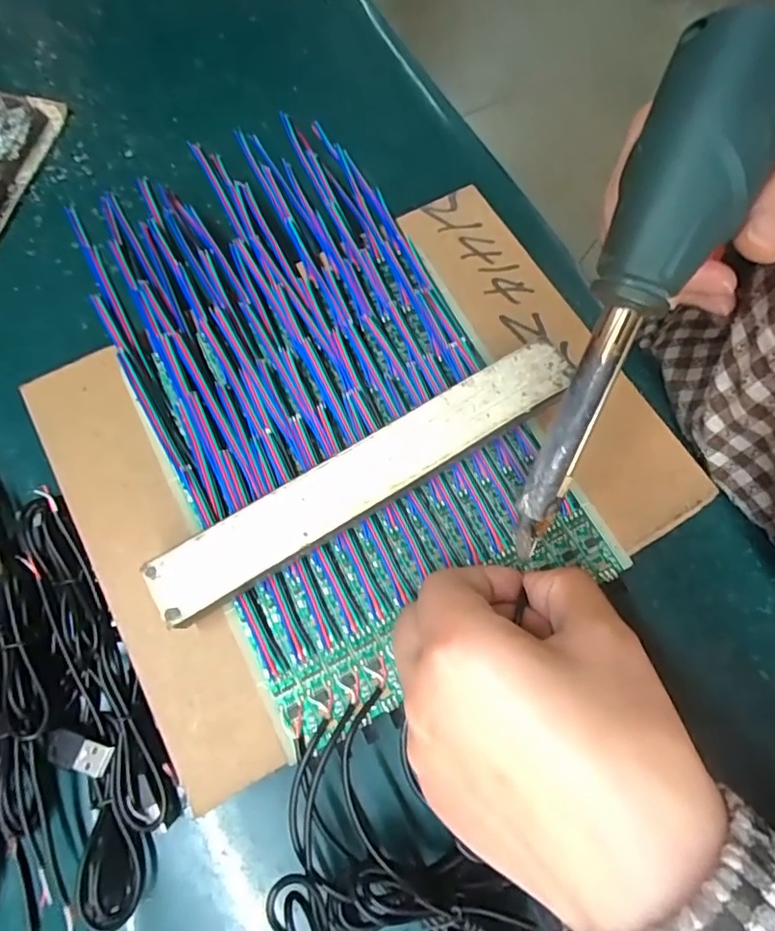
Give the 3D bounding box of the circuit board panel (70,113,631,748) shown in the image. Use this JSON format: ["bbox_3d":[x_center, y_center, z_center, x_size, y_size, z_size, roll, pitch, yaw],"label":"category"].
[{"bbox_3d":[-0.034,-0.043,0.255,0.153,0.018,0.275,-26,74,-11],"label":"circuit board panel"}]

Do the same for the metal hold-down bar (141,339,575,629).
[{"bbox_3d":[-0.006,0.004,0.234,0.196,0.026,0.029,-31,75,-12],"label":"metal hold-down bar"}]

